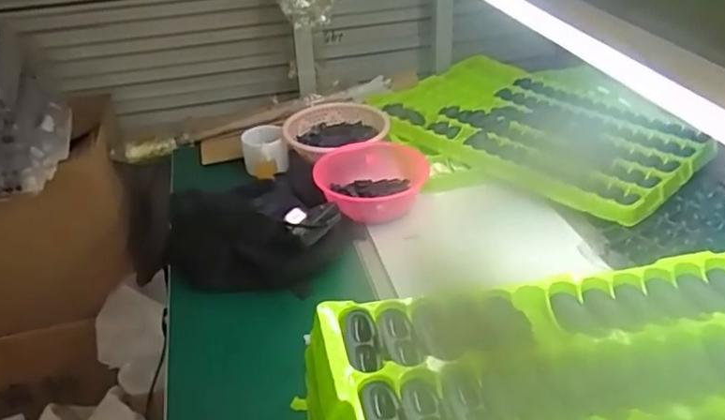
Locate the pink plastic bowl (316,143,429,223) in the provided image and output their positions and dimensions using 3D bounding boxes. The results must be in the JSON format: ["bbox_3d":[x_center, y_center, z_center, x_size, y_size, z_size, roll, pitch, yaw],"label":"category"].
[{"bbox_3d":[0.021,-0.045,1.064,0.198,0.066,0.173,-7,34,-6],"label":"pink plastic bowl"}]

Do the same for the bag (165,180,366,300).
[{"bbox_3d":[-0.165,0.040,0.968,0.317,0.133,0.147,4,34,10],"label":"bag"}]

